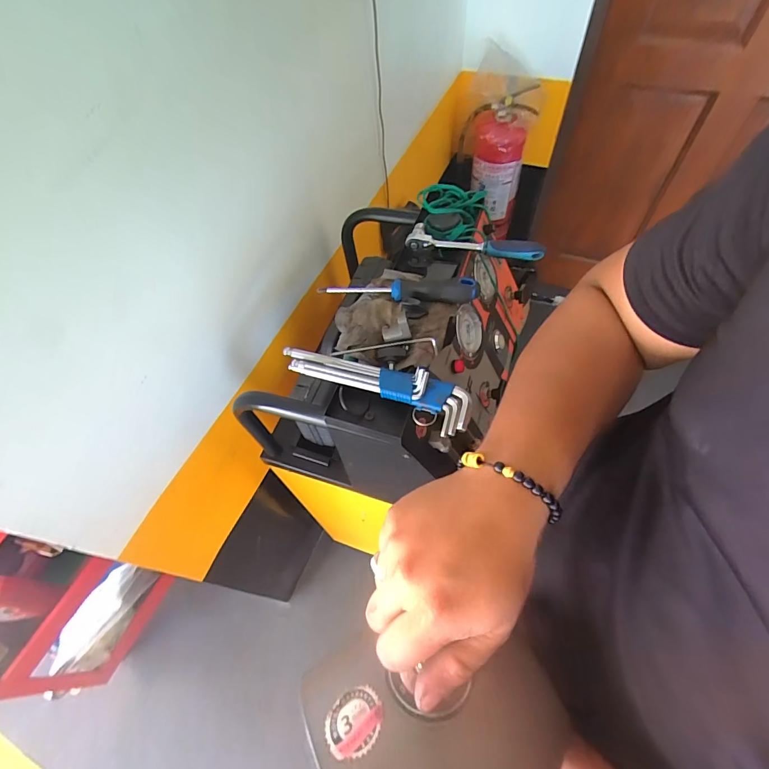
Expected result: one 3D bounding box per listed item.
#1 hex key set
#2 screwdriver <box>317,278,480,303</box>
[{"bbox_3d":[-0.012,-0.007,0.452,0.222,0.031,0.052,21,62,17],"label":"hex key set"},{"bbox_3d":[0.017,-0.125,0.515,0.201,0.026,0.027,6,58,8],"label":"screwdriver"}]

